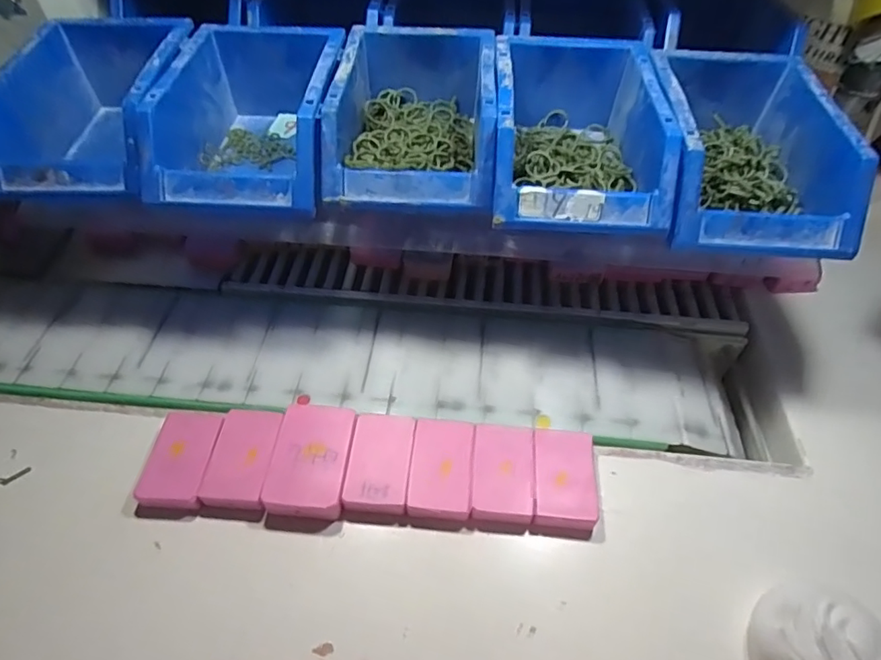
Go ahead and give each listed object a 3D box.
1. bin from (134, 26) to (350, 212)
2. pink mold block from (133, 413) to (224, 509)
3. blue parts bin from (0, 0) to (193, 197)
[{"bbox_3d":[-0.145,-0.161,0.420,0.123,0.076,0.169,3,50,1],"label":"bin"},{"bbox_3d":[-0.189,0.094,0.390,0.048,0.014,0.069,3,52,1],"label":"pink mold block"},{"bbox_3d":[-0.268,-0.183,0.432,0.118,0.072,0.200,2,50,0],"label":"blue parts bin"}]

